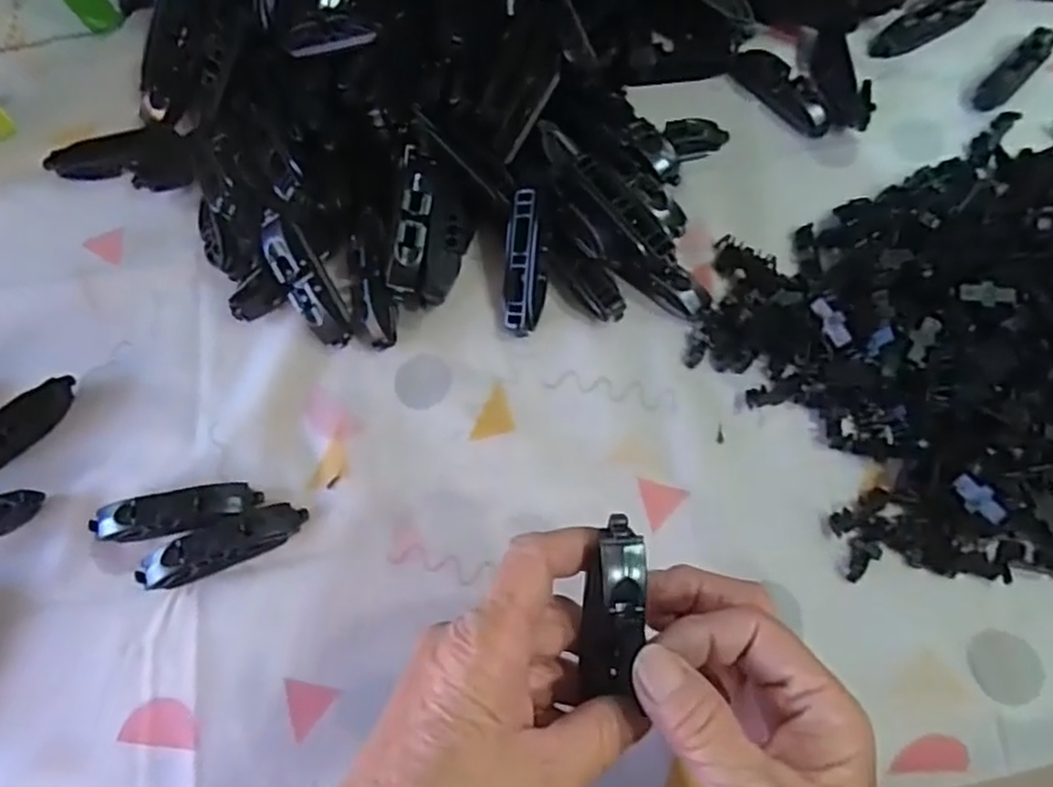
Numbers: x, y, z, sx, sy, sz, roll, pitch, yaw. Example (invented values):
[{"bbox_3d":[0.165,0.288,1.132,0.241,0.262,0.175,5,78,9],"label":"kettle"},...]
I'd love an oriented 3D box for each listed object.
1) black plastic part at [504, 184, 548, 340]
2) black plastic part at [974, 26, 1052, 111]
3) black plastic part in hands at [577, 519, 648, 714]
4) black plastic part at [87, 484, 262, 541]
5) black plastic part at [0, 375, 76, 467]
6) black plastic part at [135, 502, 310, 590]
[{"bbox_3d":[-0.001,-0.072,0.400,0.022,0.016,0.078,1,95,3],"label":"black plastic part"},{"bbox_3d":[0.307,-0.203,0.455,0.020,0.010,0.067,43,89,16],"label":"black plastic part"},{"bbox_3d":[0.031,0.075,0.252,0.021,0.013,0.062,7,82,5],"label":"black plastic part in hands"},{"bbox_3d":[-0.179,0.059,0.365,0.082,0.018,0.022,-11,69,-2],"label":"black plastic part"},{"bbox_3d":[-0.278,0.022,0.387,0.021,0.017,0.081,42,76,16],"label":"black plastic part"},{"bbox_3d":[-0.150,0.074,0.353,0.080,0.018,0.021,-23,70,-7],"label":"black plastic part"}]

